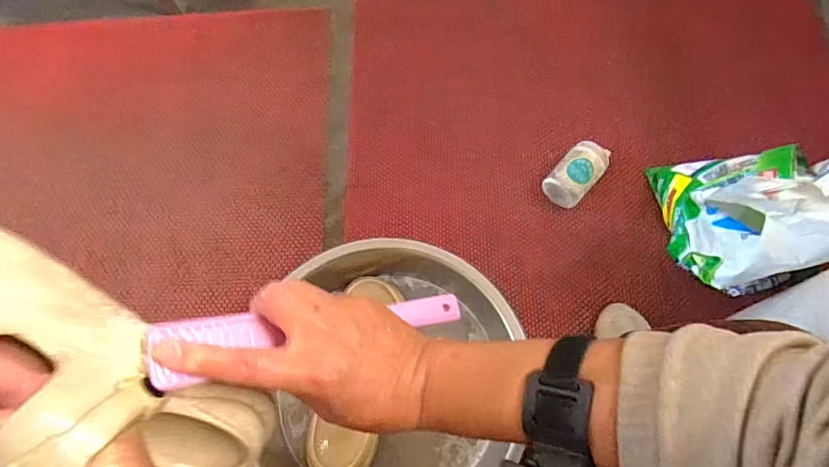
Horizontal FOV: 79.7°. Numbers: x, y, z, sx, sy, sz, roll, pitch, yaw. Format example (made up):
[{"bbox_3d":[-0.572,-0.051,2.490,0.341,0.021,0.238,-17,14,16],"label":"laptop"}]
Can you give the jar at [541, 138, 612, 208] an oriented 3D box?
[{"bbox_3d":[0.263,-0.095,0.806,0.065,0.060,0.101,40,77,15],"label":"jar"}]

